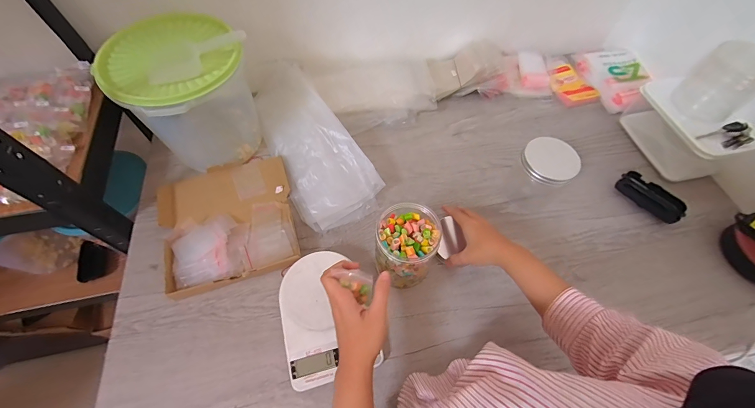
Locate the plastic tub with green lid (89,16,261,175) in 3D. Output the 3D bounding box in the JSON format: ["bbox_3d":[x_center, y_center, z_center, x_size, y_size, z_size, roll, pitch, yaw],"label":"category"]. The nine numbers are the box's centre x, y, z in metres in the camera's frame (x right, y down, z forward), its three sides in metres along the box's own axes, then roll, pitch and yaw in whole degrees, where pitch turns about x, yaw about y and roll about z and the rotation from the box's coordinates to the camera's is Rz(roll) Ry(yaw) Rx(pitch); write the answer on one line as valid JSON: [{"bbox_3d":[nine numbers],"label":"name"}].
[{"bbox_3d":[-0.327,-0.192,0.561,0.202,0.202,0.186,0,61,0],"label":"plastic tub with green lid"}]

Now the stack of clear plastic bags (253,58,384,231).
[{"bbox_3d":[-0.136,-0.133,0.624,0.150,0.070,0.380,-25,64,-14],"label":"stack of clear plastic bags"}]

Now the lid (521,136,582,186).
[{"bbox_3d":[0.282,-0.070,0.521,0.079,0.022,0.083,0,61,0],"label":"lid"}]

